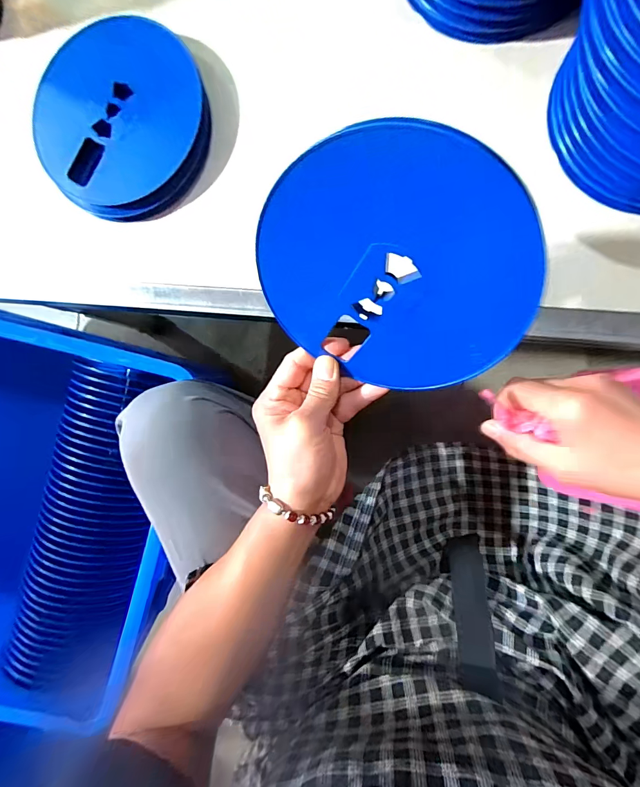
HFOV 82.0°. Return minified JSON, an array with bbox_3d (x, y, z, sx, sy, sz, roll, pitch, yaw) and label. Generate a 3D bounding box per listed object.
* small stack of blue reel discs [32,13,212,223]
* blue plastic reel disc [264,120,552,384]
[{"bbox_3d":[-0.192,-0.264,0.354,0.172,0.032,0.171,-39,84,8],"label":"small stack of blue reel discs"},{"bbox_3d":[0.042,-0.068,0.233,0.166,0.166,0.006,12,49,14],"label":"blue plastic reel disc"}]

